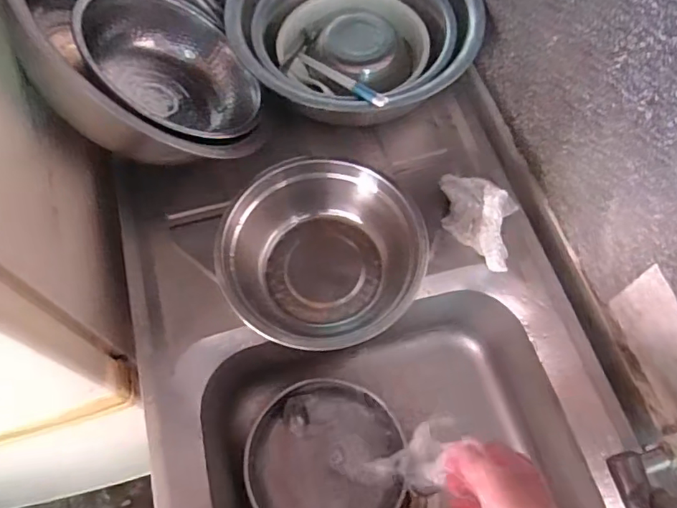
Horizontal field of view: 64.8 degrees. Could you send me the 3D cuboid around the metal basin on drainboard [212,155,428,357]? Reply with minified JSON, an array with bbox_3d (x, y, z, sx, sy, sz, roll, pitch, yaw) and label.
[{"bbox_3d":[-0.018,0.003,0.622,0.228,0.103,0.193,-18,66,-8],"label":"metal basin on drainboard"}]

